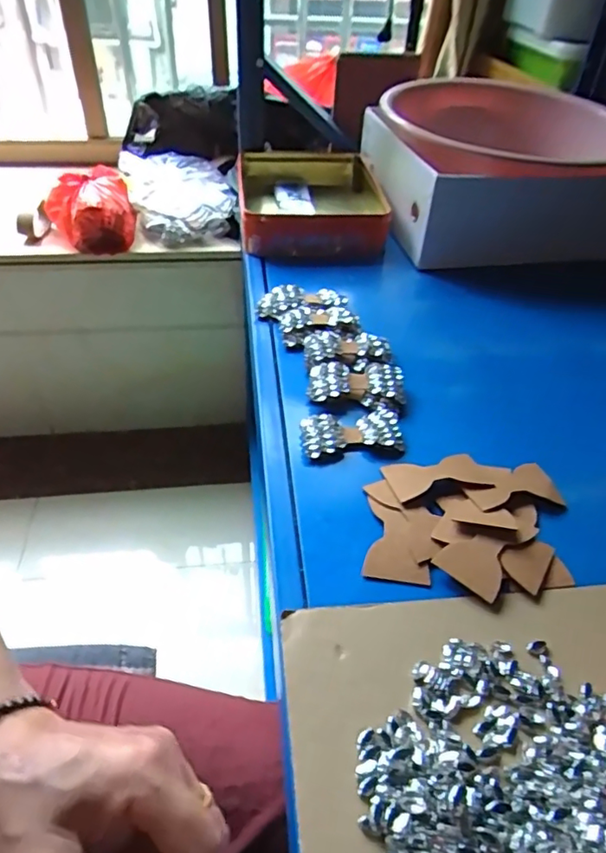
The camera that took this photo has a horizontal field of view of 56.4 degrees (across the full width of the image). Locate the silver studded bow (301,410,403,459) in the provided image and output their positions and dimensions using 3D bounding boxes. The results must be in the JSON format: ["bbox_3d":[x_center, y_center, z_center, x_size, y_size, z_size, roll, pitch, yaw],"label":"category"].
[{"bbox_3d":[0.044,0.004,0.501,0.086,0.012,0.045,-7,43,-10],"label":"silver studded bow"}]

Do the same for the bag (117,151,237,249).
[{"bbox_3d":[-0.264,-0.494,1.197,0.200,0.083,0.311,-13,45,-17],"label":"bag"}]

